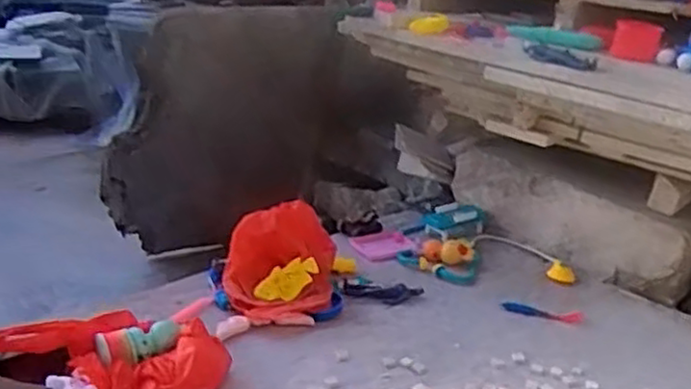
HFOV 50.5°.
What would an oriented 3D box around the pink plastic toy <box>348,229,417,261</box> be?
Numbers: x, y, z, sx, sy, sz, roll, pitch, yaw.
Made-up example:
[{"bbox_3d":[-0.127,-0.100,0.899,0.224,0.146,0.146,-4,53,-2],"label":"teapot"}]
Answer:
[{"bbox_3d":[0.064,0.091,1.296,0.109,0.024,0.073,-8,23,-26],"label":"pink plastic toy"}]

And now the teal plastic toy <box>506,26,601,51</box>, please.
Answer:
[{"bbox_3d":[0.303,-0.235,1.085,0.025,0.019,0.166,-15,27,-39],"label":"teal plastic toy"}]

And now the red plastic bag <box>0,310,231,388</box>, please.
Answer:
[{"bbox_3d":[-0.269,0.192,0.849,0.250,0.053,0.139,-5,22,-19],"label":"red plastic bag"}]

